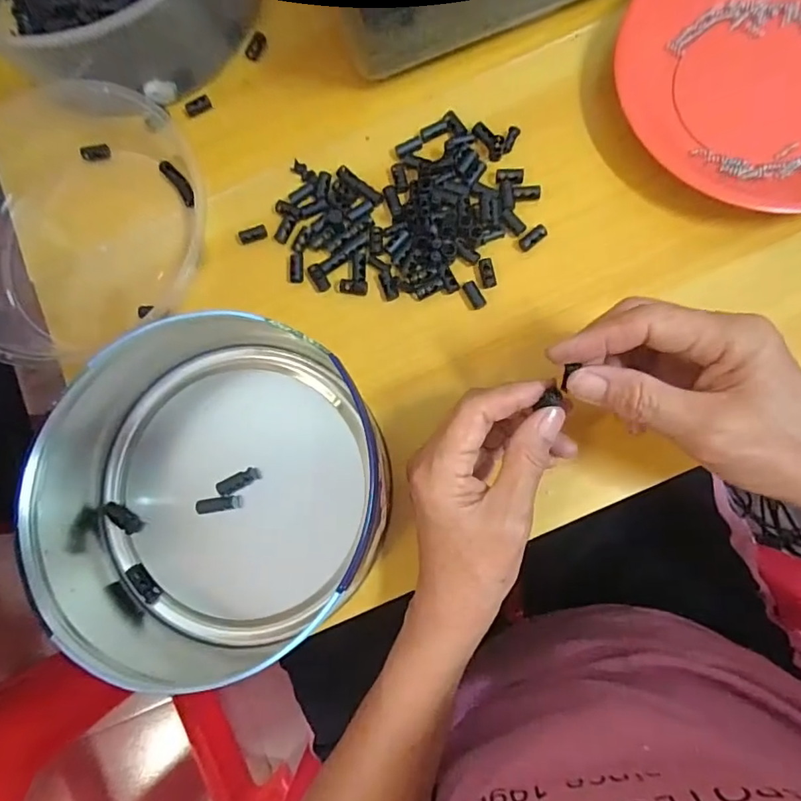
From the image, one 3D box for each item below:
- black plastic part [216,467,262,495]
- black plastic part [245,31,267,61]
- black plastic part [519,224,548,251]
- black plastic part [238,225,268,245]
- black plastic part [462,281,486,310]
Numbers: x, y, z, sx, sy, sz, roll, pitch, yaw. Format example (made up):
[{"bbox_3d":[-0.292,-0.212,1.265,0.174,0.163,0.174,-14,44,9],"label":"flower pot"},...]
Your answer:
[{"bbox_3d":[-0.103,0.052,0.331,0.028,0.010,0.009,-25,81,1],"label":"black plastic part"},{"bbox_3d":[-0.107,-0.261,0.381,0.012,0.006,0.019,31,86,6],"label":"black plastic part"},{"bbox_3d":[0.087,-0.107,0.339,0.020,0.004,0.009,-37,83,-2],"label":"black plastic part"},{"bbox_3d":[-0.103,-0.116,0.360,0.021,0.004,0.009,-18,83,0],"label":"black plastic part"},{"bbox_3d":[0.048,-0.069,0.340,0.009,0.004,0.018,-31,83,-1],"label":"black plastic part"}]

